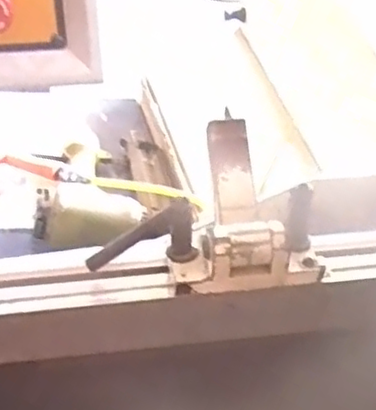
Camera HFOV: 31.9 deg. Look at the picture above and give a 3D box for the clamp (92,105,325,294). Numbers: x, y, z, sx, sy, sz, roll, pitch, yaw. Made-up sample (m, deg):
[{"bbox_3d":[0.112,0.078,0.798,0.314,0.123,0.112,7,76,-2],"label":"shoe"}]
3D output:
[{"bbox_3d":[0.013,0.002,0.667,0.223,0.096,0.150,-4,38,-8],"label":"clamp"}]

